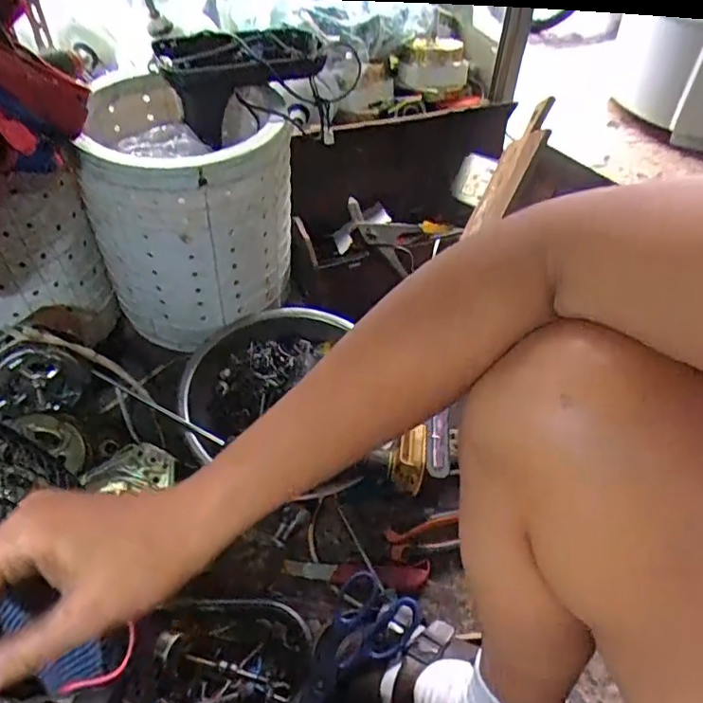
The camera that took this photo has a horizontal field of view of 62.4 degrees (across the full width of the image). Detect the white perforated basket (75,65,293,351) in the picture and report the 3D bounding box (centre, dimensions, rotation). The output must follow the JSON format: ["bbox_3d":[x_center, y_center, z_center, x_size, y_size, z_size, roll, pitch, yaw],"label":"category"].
[{"bbox_3d":[-0.226,-0.207,0.847,0.269,0.288,0.263,-5,48,-6],"label":"white perforated basket"}]

